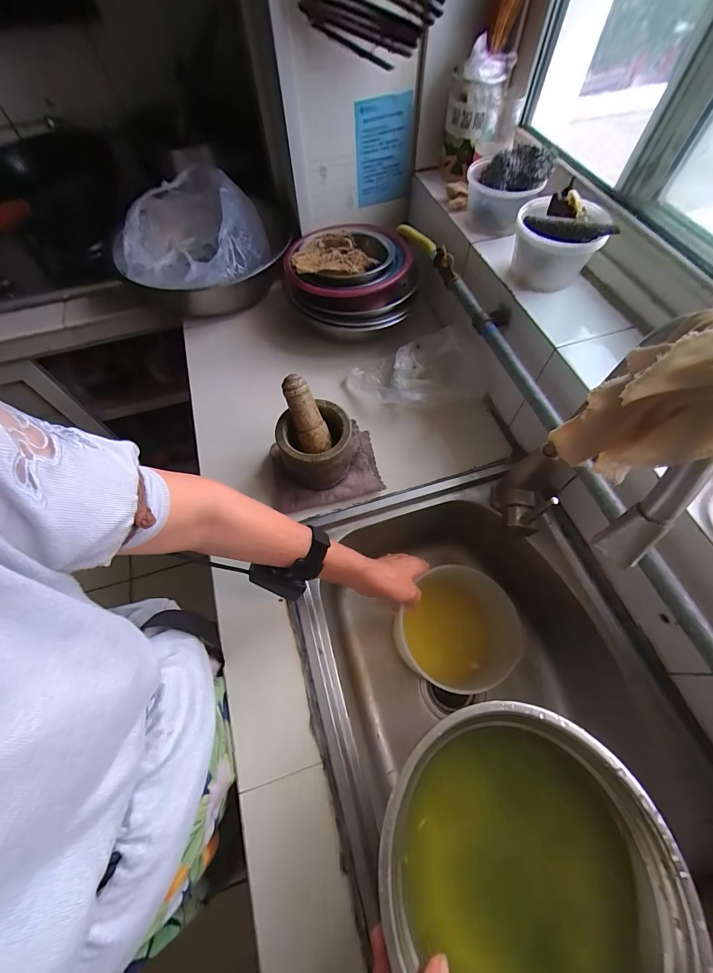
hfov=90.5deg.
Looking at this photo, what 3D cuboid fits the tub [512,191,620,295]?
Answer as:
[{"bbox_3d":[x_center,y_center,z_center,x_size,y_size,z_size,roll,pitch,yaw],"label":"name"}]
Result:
[{"bbox_3d":[0.273,-0.334,0.494,0.107,0.097,0.091,17,65,9],"label":"tub"}]

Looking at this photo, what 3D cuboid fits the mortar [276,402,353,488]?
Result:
[{"bbox_3d":[-0.059,-0.055,0.526,0.104,0.095,0.095,-20,65,-9],"label":"mortar"}]

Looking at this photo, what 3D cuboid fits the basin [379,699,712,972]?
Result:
[{"bbox_3d":[0.135,0.307,0.282,0.221,0.062,0.219,0,63,1],"label":"basin"}]

